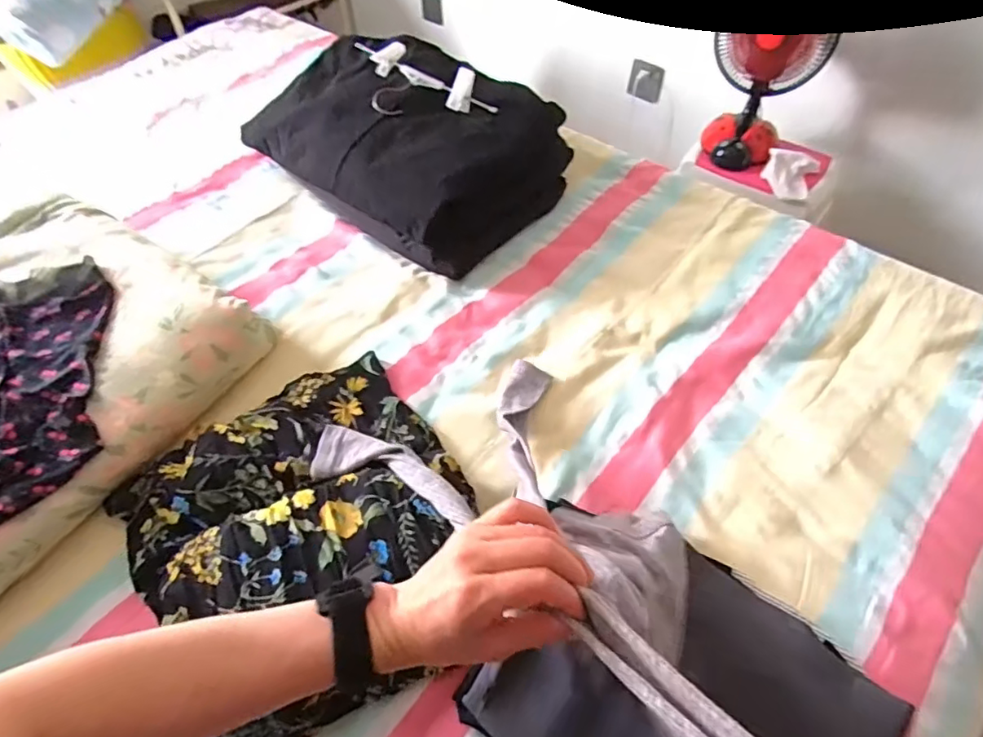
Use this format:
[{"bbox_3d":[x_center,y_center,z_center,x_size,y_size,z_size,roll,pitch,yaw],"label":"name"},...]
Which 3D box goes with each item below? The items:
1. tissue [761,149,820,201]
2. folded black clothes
[{"bbox_3d":[0.619,-0.404,1.168,0.101,0.051,0.101,23,56,19],"label":"tissue"},{"bbox_3d":[-0.135,-0.372,0.909,0.459,0.153,0.318,33,62,26],"label":"folded black clothes"}]

